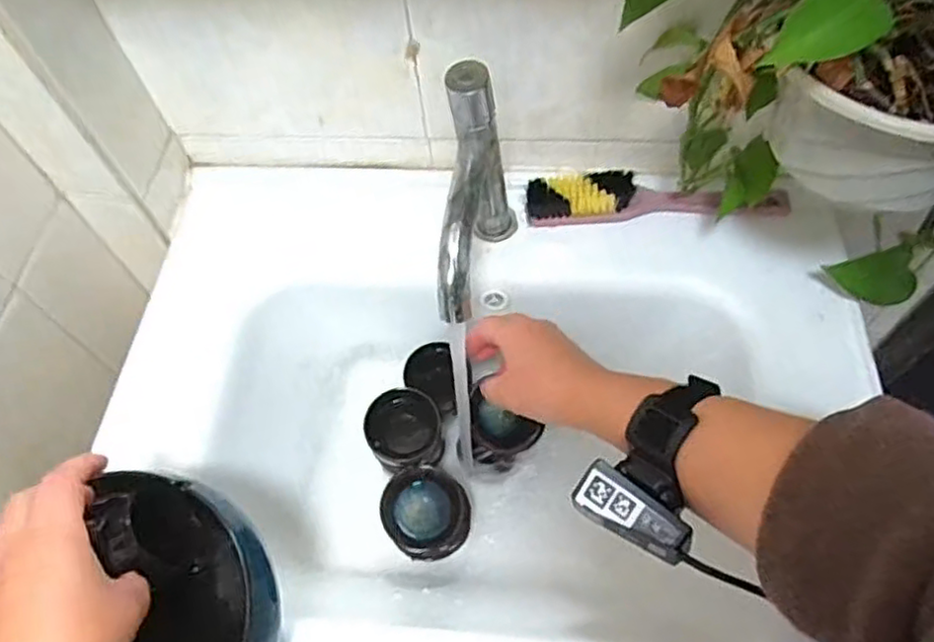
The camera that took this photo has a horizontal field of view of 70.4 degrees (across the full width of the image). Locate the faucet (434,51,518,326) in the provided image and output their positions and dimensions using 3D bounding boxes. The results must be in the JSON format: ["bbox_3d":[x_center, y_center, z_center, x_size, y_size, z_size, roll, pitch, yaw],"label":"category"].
[{"bbox_3d":[0.009,-0.081,0.494,0.048,0.183,0.167,4,57,5],"label":"faucet"}]

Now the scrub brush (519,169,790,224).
[{"bbox_3d":[0.170,-0.110,0.591,0.230,0.041,0.033,0,57,2],"label":"scrub brush"}]

